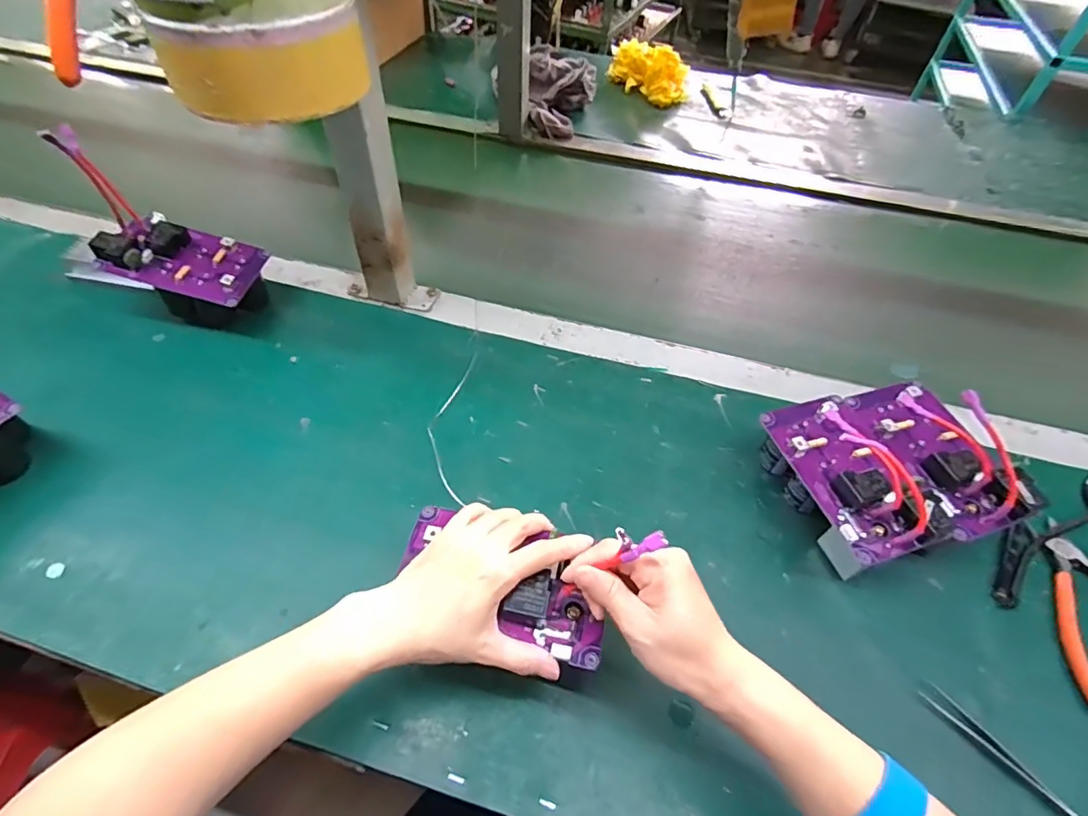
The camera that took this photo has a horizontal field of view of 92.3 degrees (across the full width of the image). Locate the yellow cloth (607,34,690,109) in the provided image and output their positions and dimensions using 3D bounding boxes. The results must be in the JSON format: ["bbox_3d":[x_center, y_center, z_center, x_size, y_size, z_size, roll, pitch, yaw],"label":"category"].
[{"bbox_3d":[0.203,-0.645,0.998,0.090,0.069,0.173,-30,59,-24],"label":"yellow cloth"}]

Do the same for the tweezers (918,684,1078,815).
[{"bbox_3d":[0.310,0.234,0.341,0.013,0.005,0.118,-33,60,-26],"label":"tweezers"}]

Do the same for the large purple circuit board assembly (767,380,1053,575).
[{"bbox_3d":[0.274,0.052,0.430,0.173,0.091,0.138,-10,53,-11],"label":"large purple circuit board assembly"}]

